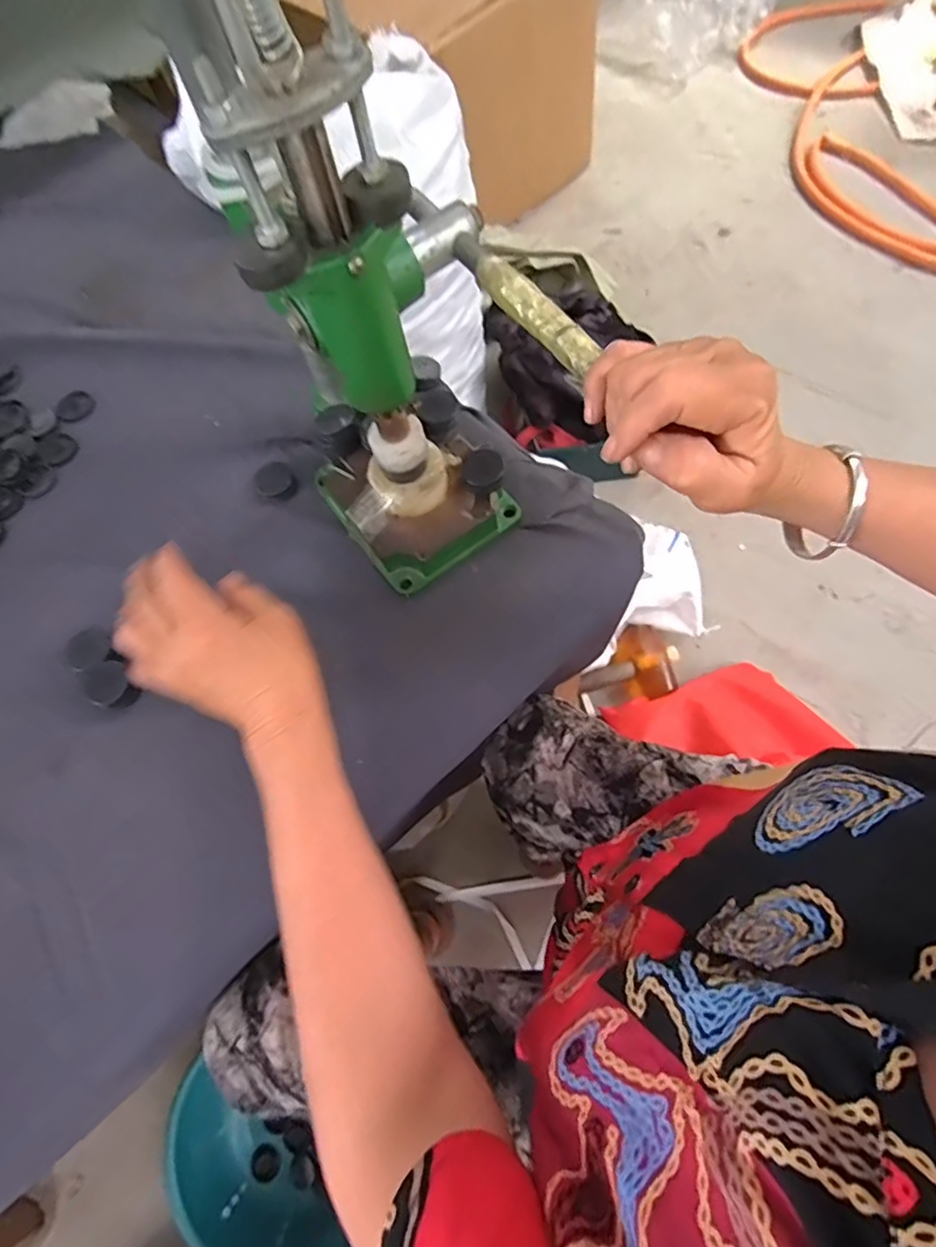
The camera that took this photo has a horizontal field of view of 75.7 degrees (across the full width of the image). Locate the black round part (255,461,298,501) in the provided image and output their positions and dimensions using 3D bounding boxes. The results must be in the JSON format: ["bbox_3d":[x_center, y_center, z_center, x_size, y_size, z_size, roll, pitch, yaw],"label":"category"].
[{"bbox_3d":[-0.162,-0.120,0.509,0.031,0.018,0.027,-31,67,-6],"label":"black round part"}]

